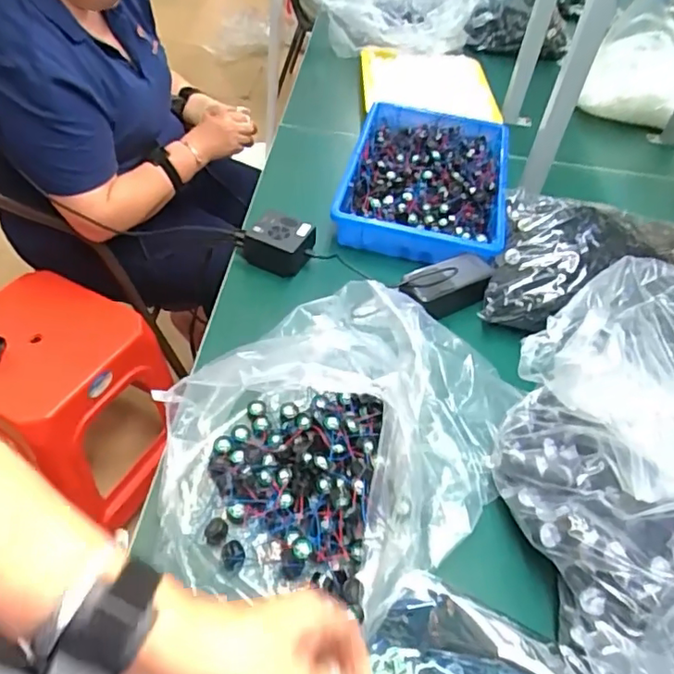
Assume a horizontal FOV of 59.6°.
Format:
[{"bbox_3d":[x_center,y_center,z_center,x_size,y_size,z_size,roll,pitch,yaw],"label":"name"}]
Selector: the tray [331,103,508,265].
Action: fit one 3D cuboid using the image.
[{"bbox_3d":[0.143,-0.255,0.957,0.249,0.073,0.397,12,47,5],"label":"tray"}]

